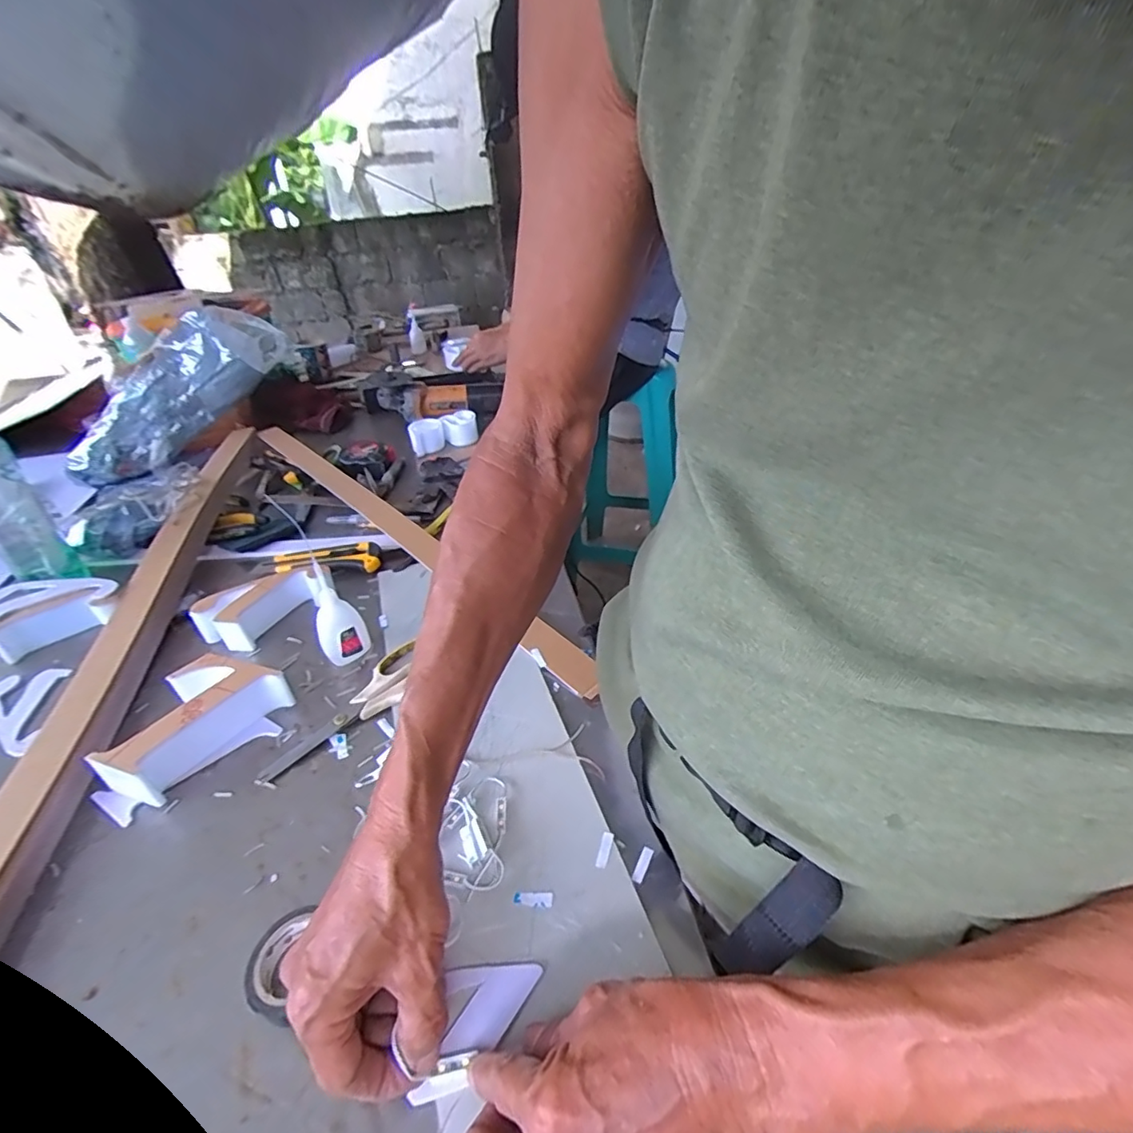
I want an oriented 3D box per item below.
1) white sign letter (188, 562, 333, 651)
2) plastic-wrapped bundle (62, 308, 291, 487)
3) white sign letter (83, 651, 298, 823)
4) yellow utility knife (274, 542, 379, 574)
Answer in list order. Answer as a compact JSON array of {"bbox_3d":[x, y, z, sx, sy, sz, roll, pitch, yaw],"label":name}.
[{"bbox_3d":[-0.336,0.041,0.618,0.065,0.042,0.122,19,42,29],"label":"white sign letter"},{"bbox_3d":[-0.690,-0.303,0.981,0.127,0.137,0.397,32,76,40],"label":"plastic-wrapped bundle"},{"bbox_3d":[-0.327,0.136,0.479,0.091,0.049,0.149,20,43,30],"label":"white sign letter"},{"bbox_3d":[-0.304,-0.010,0.705,0.135,0.016,0.046,-4,36,2],"label":"yellow utility knife"}]

